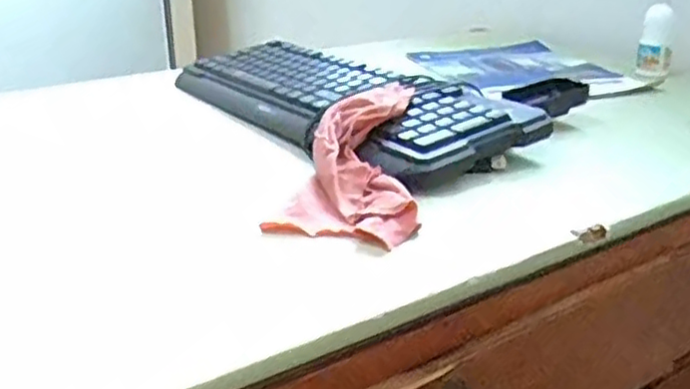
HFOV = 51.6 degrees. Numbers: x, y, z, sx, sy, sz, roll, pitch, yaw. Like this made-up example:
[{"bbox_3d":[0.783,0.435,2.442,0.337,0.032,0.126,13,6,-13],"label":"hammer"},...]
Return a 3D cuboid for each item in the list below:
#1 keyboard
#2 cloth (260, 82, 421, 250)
[{"bbox_3d":[-0.022,-0.101,0.712,0.160,0.037,0.447,-17,28,-35],"label":"keyboard"},{"bbox_3d":[0.008,-0.032,0.548,0.093,0.027,0.223,2,37,5],"label":"cloth"}]

